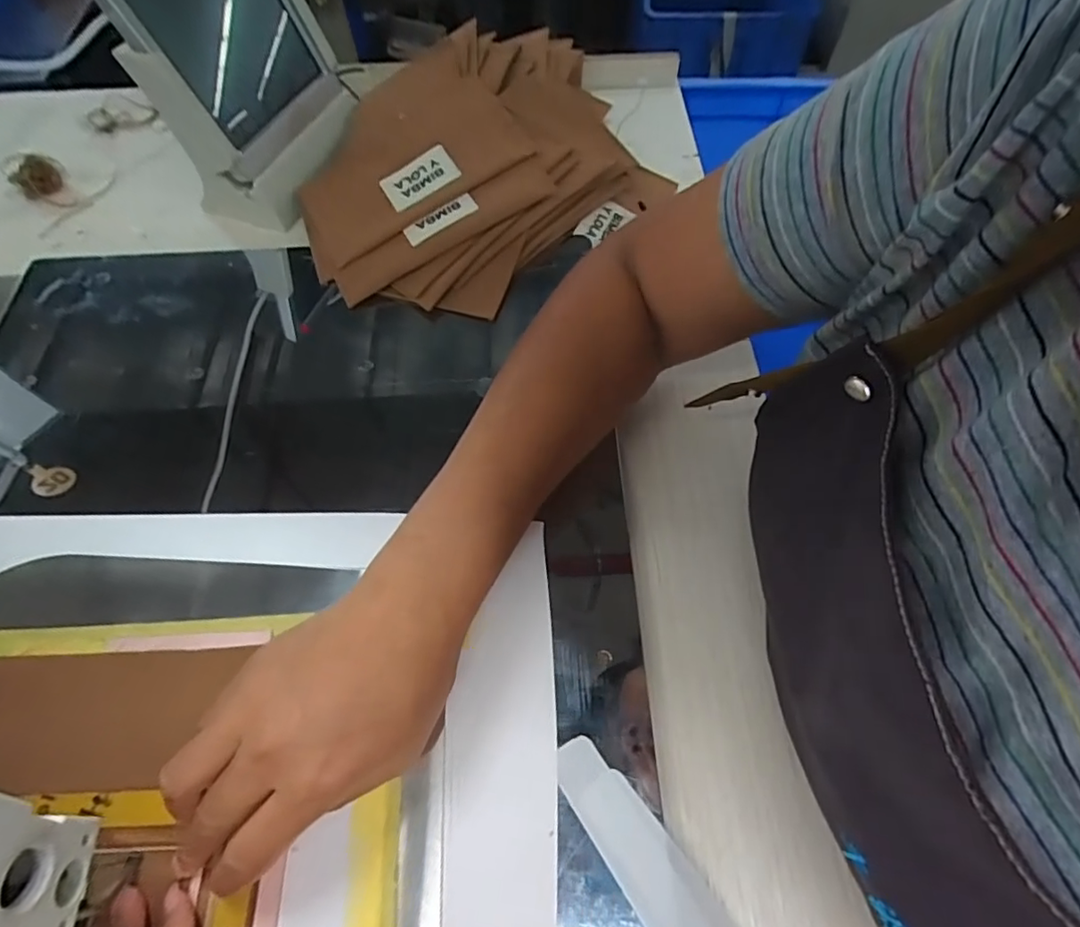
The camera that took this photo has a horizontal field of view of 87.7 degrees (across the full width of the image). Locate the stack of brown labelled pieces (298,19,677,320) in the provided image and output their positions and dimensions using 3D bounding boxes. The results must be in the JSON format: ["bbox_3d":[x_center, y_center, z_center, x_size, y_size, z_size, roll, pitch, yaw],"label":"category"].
[{"bbox_3d":[-0.052,-0.264,0.477,0.310,0.063,0.256,-28,66,-13],"label":"stack of brown labelled pieces"}]

